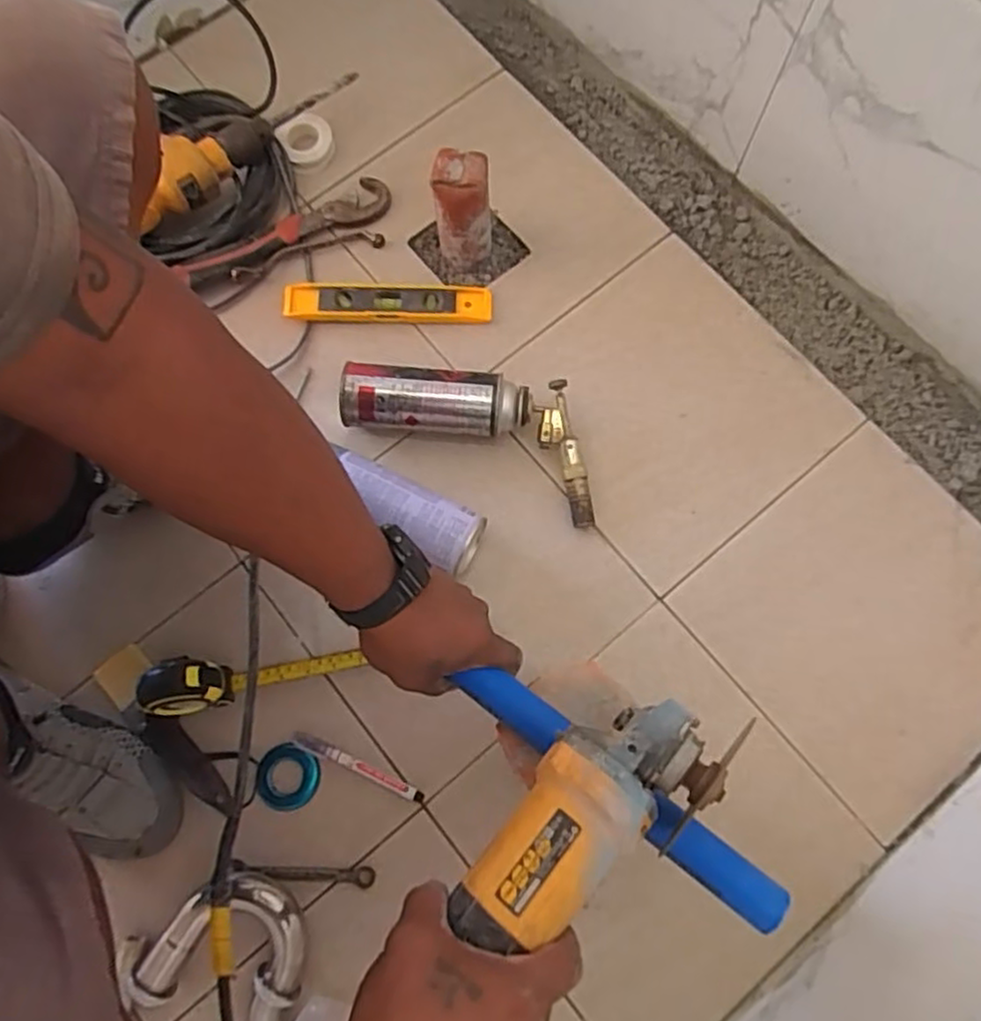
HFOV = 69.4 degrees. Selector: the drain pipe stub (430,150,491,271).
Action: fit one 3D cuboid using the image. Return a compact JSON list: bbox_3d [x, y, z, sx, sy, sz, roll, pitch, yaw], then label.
[{"bbox_3d":[-0.029,-0.317,0.756,0.058,0.138,0.056,-4,75,0],"label":"drain pipe stub"}]

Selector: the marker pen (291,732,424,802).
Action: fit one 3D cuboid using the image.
[{"bbox_3d":[-0.125,0.241,0.664,0.134,0.012,0.014,24,77,6],"label":"marker pen"}]

